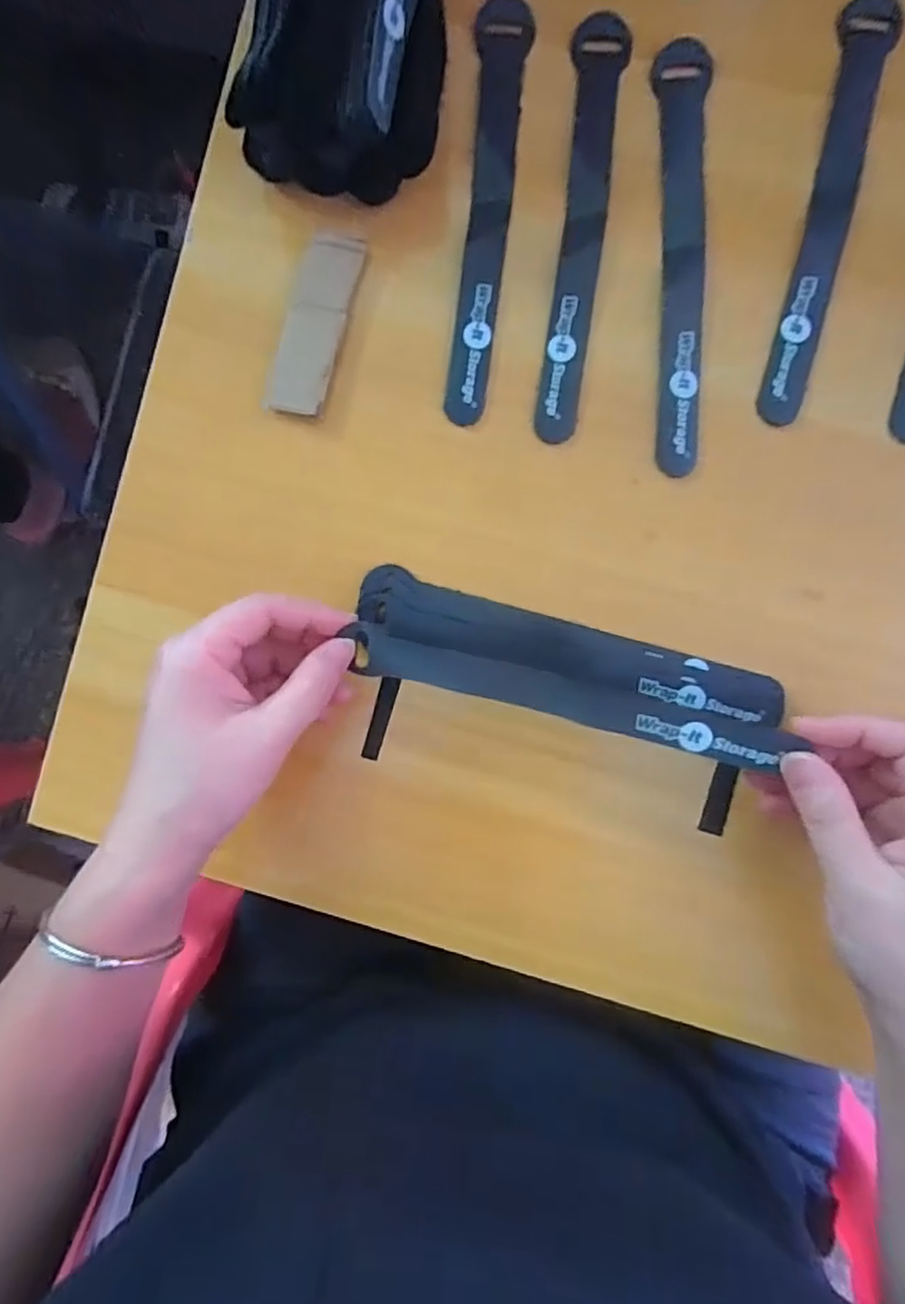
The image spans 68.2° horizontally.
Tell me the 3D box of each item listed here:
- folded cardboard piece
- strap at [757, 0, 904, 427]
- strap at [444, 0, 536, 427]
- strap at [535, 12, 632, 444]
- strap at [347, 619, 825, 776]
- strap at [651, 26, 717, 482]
[{"bbox_3d":[-0.066,-0.161,0.325,0.028,0.008,0.091,16,87,4],"label":"folded cardboard piece"},{"bbox_3d":[0.175,-0.210,0.313,0.024,0.004,0.212,15,86,6],"label":"strap"},{"bbox_3d":[0.018,-0.220,0.330,0.026,0.006,0.218,4,87,3],"label":"strap"},{"bbox_3d":[0.063,-0.209,0.324,0.024,0.004,0.215,6,87,3],"label":"strap"},{"bbox_3d":[0.047,0.020,0.288,0.184,0.022,0.018,14,87,13],"label":"strap"},{"bbox_3d":[0.110,-0.194,0.321,0.026,0.004,0.217,4,87,3],"label":"strap"}]

